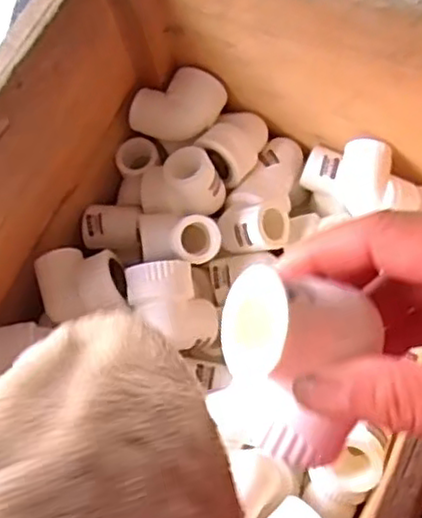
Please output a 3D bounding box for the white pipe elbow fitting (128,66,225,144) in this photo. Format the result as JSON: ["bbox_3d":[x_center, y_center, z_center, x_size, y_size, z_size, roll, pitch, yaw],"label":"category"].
[{"bbox_3d":[-0.026,-0.118,0.539,0.073,0.031,0.046,-23,105,-1],"label":"white pipe elbow fitting"}]

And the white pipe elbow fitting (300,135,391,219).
[{"bbox_3d":[0.100,-0.062,0.517,0.064,0.050,0.046,23,65,10],"label":"white pipe elbow fitting"}]

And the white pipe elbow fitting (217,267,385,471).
[{"bbox_3d":[0.031,0.033,0.238,0.045,0.040,0.068,-30,96,-37],"label":"white pipe elbow fitting"}]

